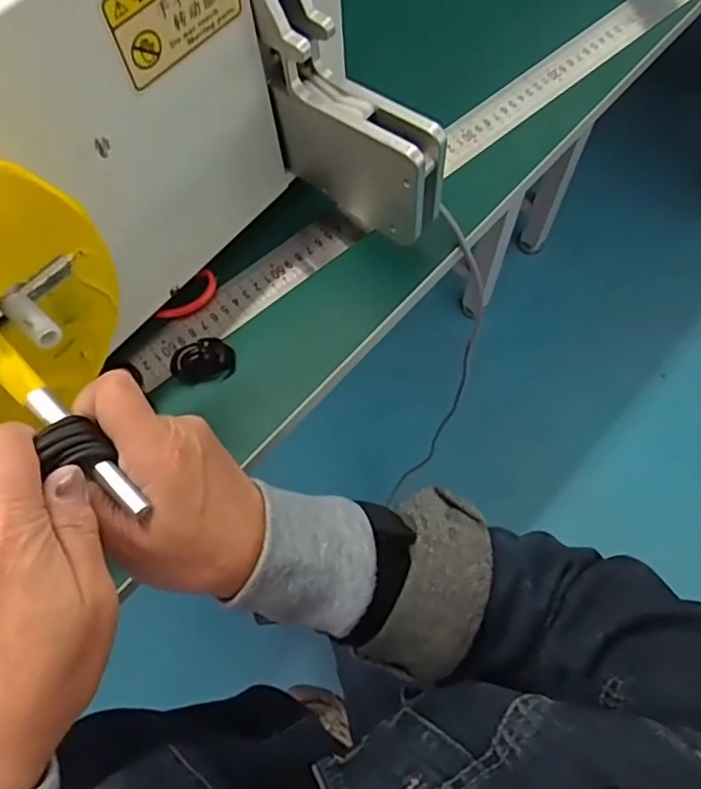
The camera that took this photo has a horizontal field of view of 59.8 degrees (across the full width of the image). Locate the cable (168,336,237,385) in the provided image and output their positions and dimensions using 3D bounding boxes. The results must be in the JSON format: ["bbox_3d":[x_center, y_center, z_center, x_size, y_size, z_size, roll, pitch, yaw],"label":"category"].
[{"bbox_3d":[-0.104,-0.025,0.430,0.042,0.021,0.026,-17,68,-4],"label":"cable"}]

